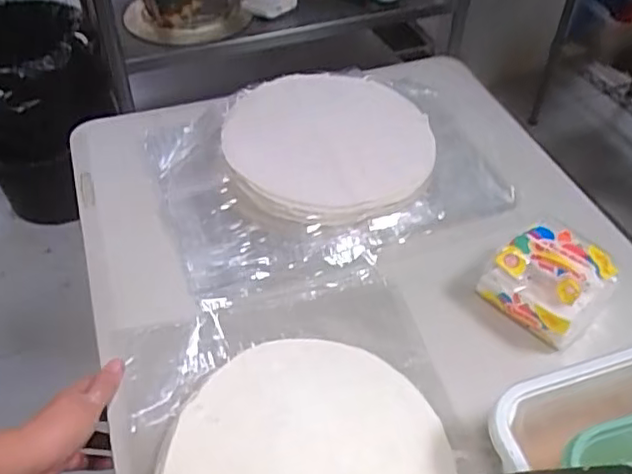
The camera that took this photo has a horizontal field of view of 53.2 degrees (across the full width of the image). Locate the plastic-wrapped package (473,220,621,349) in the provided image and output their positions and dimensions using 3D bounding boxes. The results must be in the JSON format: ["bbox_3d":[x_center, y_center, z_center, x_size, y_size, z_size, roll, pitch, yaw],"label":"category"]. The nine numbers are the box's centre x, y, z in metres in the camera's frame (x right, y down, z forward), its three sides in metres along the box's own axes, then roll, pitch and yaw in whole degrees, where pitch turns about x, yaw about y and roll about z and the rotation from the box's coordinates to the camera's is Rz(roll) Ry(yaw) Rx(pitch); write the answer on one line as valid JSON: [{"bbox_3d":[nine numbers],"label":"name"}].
[{"bbox_3d":[0.239,0.044,0.652,0.097,0.069,0.106,-33,55,-29],"label":"plastic-wrapped package"}]

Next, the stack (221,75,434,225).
[{"bbox_3d":[0.012,-0.123,0.769,0.246,0.054,0.260,-24,51,-24],"label":"stack"}]

